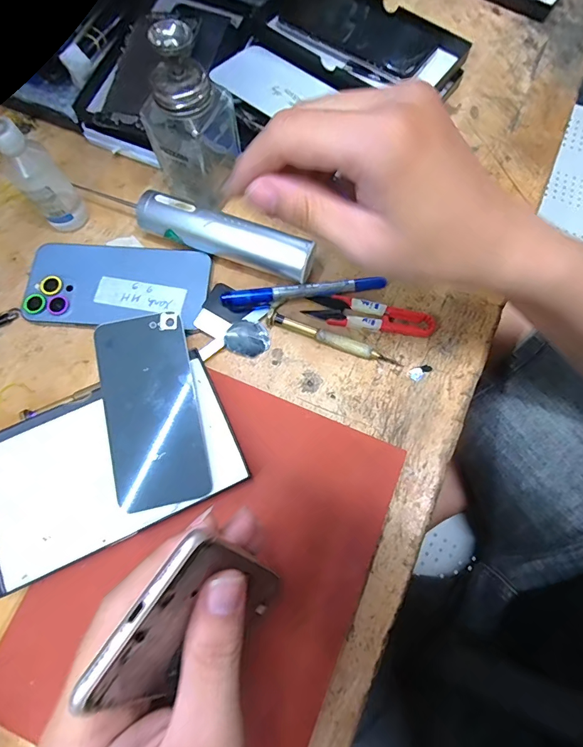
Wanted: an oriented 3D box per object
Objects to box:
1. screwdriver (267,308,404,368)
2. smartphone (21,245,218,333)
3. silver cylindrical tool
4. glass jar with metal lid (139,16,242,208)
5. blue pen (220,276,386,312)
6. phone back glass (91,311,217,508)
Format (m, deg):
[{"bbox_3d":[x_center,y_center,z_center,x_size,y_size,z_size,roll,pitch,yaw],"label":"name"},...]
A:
[{"bbox_3d":[0.033,-0.027,0.312,0.107,0.010,0.013,20,75,5],"label":"screwdriver"},{"bbox_3d":[-0.140,-0.071,0.322,0.142,0.012,0.070,5,74,1],"label":"smartphone"},{"bbox_3d":[-0.053,-0.108,0.321,0.142,0.032,0.027,20,75,5],"label":"silver cylindrical tool"},{"bbox_3d":[-0.079,-0.187,0.300,0.059,0.123,0.059,0,74,0],"label":"glass jar with metal lid"},{"bbox_3d":[0.010,-0.062,0.317,0.127,0.013,0.014,-6,74,-2],"label":"blue pen"},{"bbox_3d":[-0.097,0.024,0.282,0.062,0.007,0.130,-13,81,-12],"label":"phone back glass"}]

